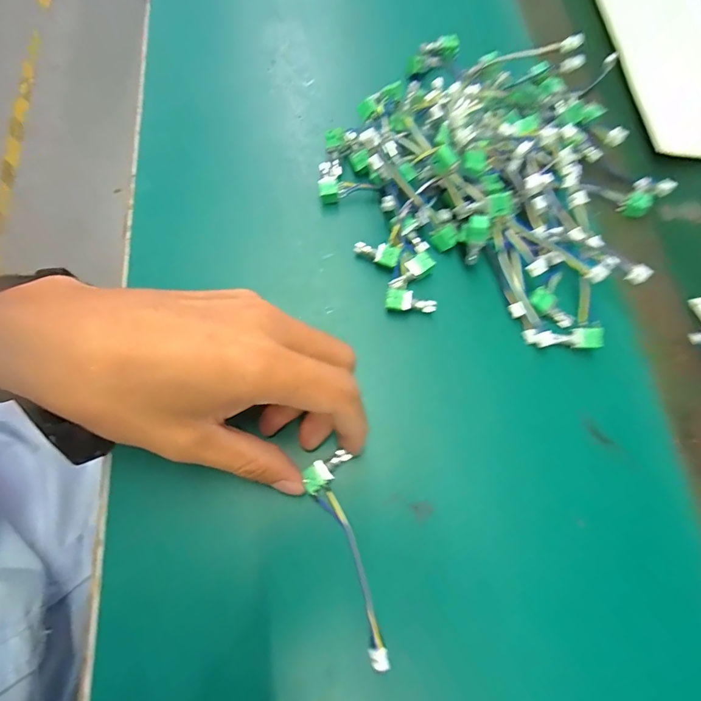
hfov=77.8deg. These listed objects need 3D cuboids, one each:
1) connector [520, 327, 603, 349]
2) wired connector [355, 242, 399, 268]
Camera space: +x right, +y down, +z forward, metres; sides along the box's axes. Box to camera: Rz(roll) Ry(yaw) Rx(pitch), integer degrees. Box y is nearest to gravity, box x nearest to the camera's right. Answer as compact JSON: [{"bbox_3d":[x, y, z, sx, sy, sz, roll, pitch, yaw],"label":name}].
[{"bbox_3d":[0.126,-0.007,0.254,0.044,0.014,0.010,5,70,-1],"label":"connector"},{"bbox_3d":[0.016,-0.060,0.267,0.027,0.007,0.011,13,70,2],"label":"wired connector"}]

